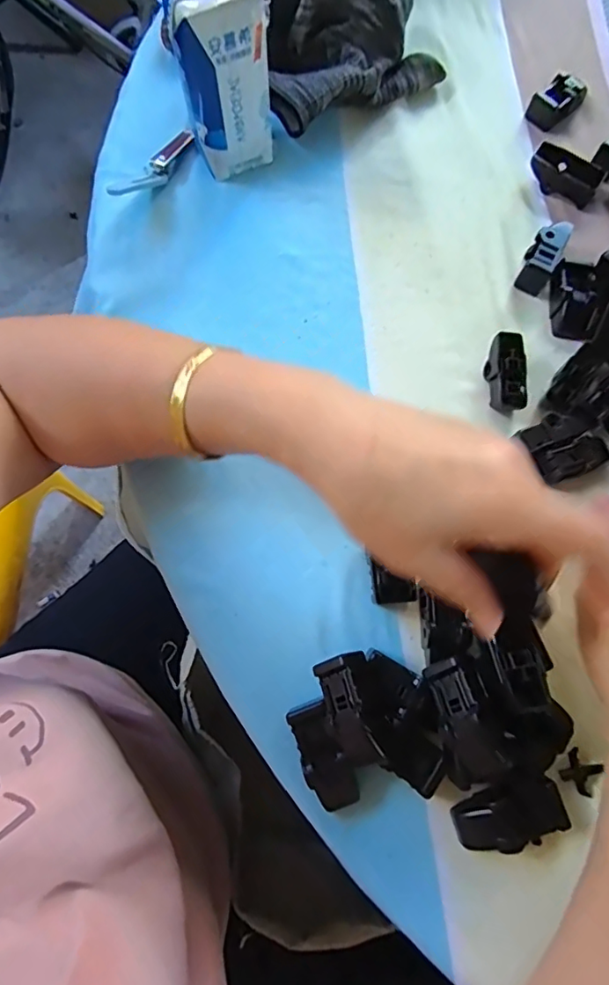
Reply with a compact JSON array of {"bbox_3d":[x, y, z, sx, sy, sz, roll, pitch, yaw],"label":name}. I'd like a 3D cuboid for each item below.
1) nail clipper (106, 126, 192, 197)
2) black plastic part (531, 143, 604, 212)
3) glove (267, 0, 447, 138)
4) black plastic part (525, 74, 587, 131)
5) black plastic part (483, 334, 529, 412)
[{"bbox_3d":[-0.100,-0.224,0.361,0.021,0.006,0.076,40,76,9],"label":"nail clipper"},{"bbox_3d":[0.181,-0.221,0.365,0.048,0.016,0.026,39,76,9],"label":"black plastic part"},{"bbox_3d":[0.025,-0.319,0.355,0.126,0.083,0.088,-29,76,-10],"label":"glove"},{"bbox_3d":[0.183,-0.286,0.385,0.040,0.015,0.024,-43,79,-13],"label":"black plastic part"},{"bbox_3d":[0.119,-0.070,0.312,0.019,0.015,0.045,1,73,-1],"label":"black plastic part"}]

